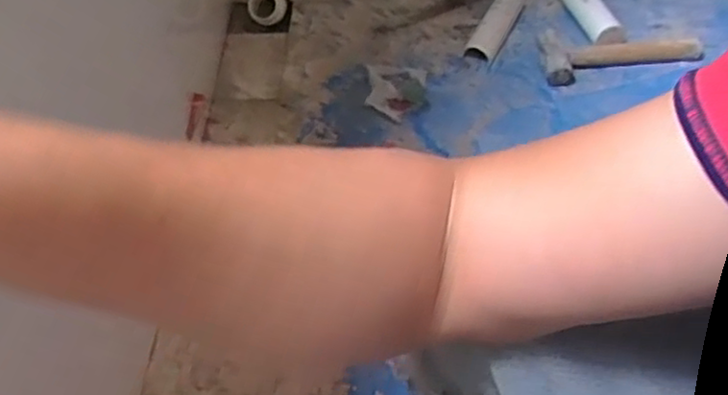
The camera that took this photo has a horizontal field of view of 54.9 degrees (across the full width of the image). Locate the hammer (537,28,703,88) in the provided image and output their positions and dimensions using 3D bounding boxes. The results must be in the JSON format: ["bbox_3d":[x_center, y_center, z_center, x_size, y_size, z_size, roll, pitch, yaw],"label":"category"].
[{"bbox_3d":[0.414,-0.242,1.139,0.265,0.046,0.092,-11,50,-8],"label":"hammer"}]

